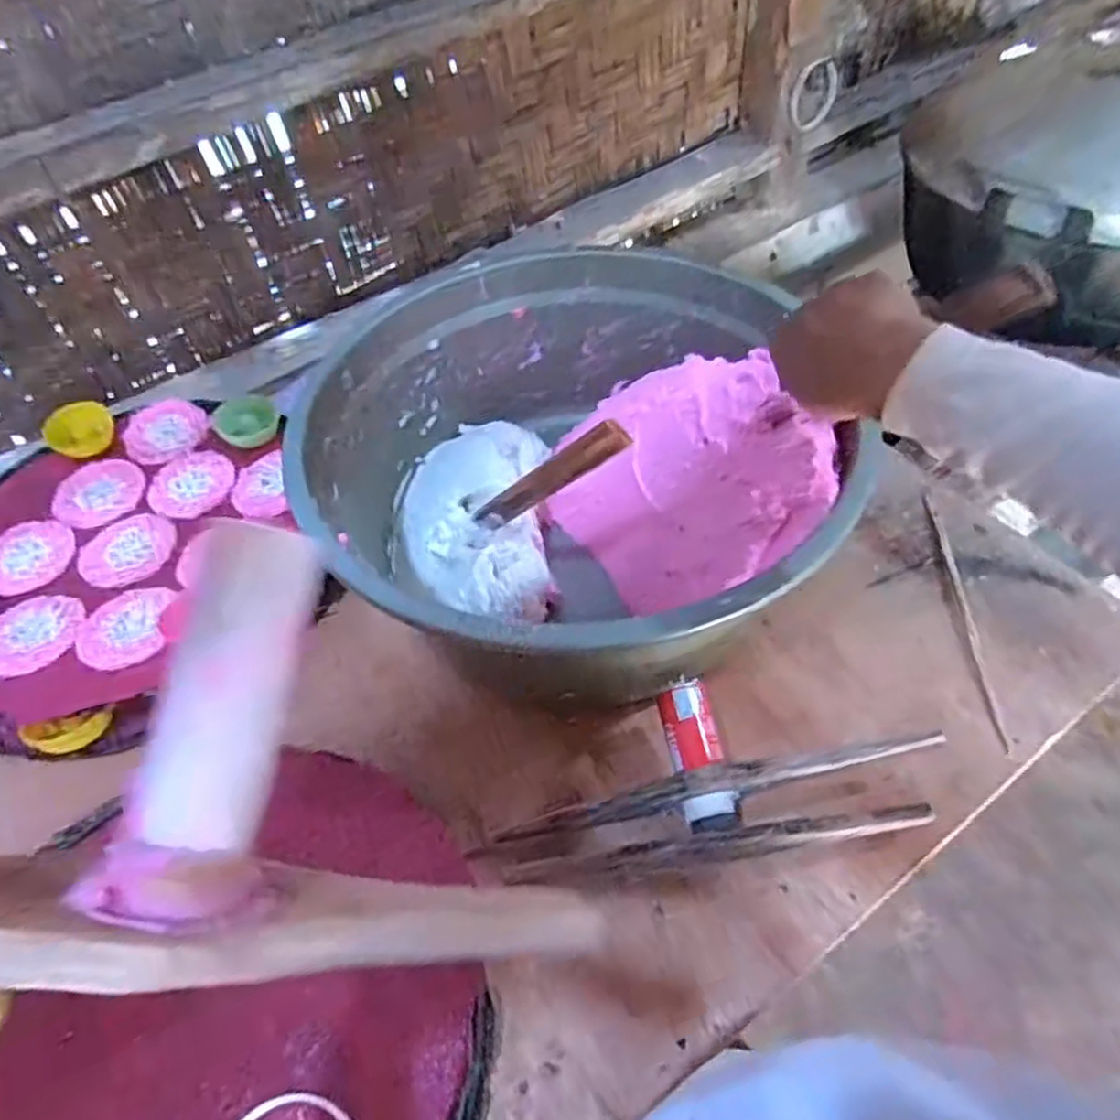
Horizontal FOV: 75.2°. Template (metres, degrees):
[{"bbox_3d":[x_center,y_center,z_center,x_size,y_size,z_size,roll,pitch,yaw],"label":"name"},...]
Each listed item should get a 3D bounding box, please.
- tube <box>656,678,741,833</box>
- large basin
[{"bbox_3d":[0.095,0.134,0.497,0.038,0.031,0.094,-11,67,-3],"label":"tube"},{"bbox_3d":[0.015,-0.064,0.593,0.396,0.173,0.387,-3,52,4],"label":"large basin"}]

